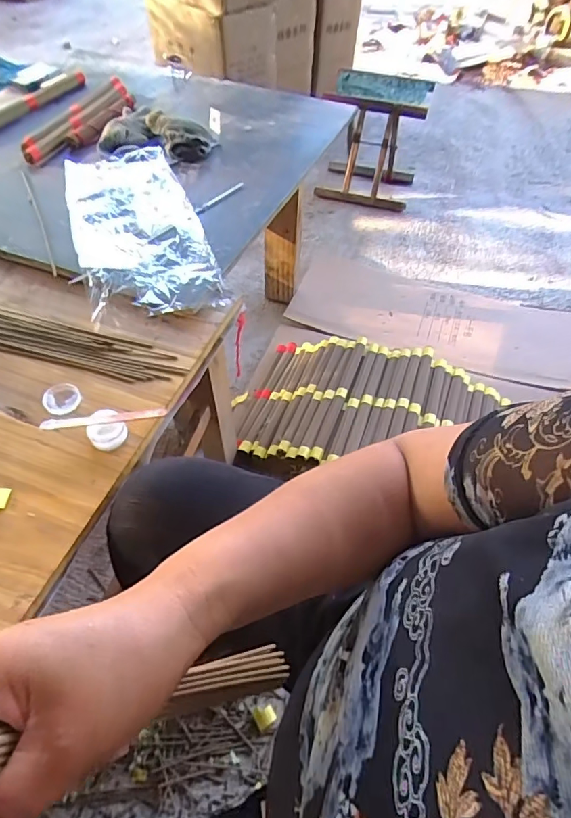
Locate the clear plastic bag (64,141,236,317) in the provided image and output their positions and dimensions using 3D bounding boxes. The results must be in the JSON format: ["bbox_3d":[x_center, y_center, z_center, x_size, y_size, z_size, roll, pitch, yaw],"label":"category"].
[{"bbox_3d":[-0.218,-0.271,0.700,0.169,0.037,0.388,-16,56,-13],"label":"clear plastic bag"}]

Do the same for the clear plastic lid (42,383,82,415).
[{"bbox_3d":[-0.244,-0.013,0.519,0.039,0.008,0.039,1,54,-2],"label":"clear plastic lid"}]

